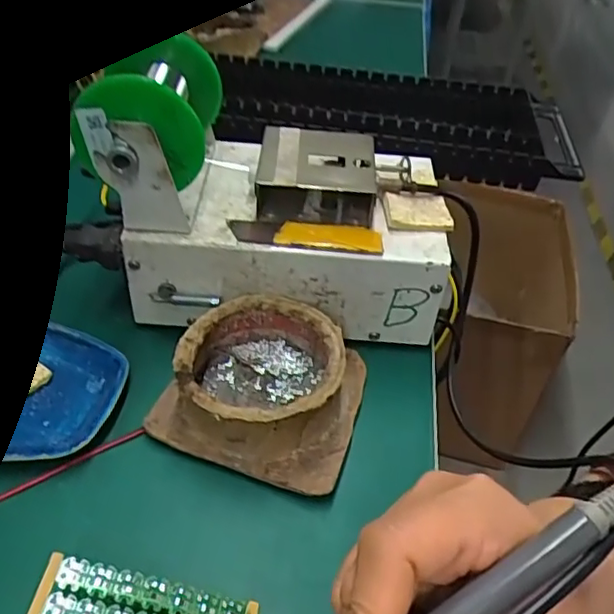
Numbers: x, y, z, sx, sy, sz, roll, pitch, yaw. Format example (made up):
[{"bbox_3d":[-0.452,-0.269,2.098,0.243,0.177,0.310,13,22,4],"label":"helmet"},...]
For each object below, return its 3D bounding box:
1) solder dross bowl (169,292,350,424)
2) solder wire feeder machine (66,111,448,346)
[{"bbox_3d":[-0.024,0.034,0.321,0.081,0.035,0.080,3,43,-3],"label":"solder dross bowl"},{"bbox_3d":[-0.010,-0.056,0.367,0.182,0.106,0.113,5,43,0],"label":"solder wire feeder machine"}]

